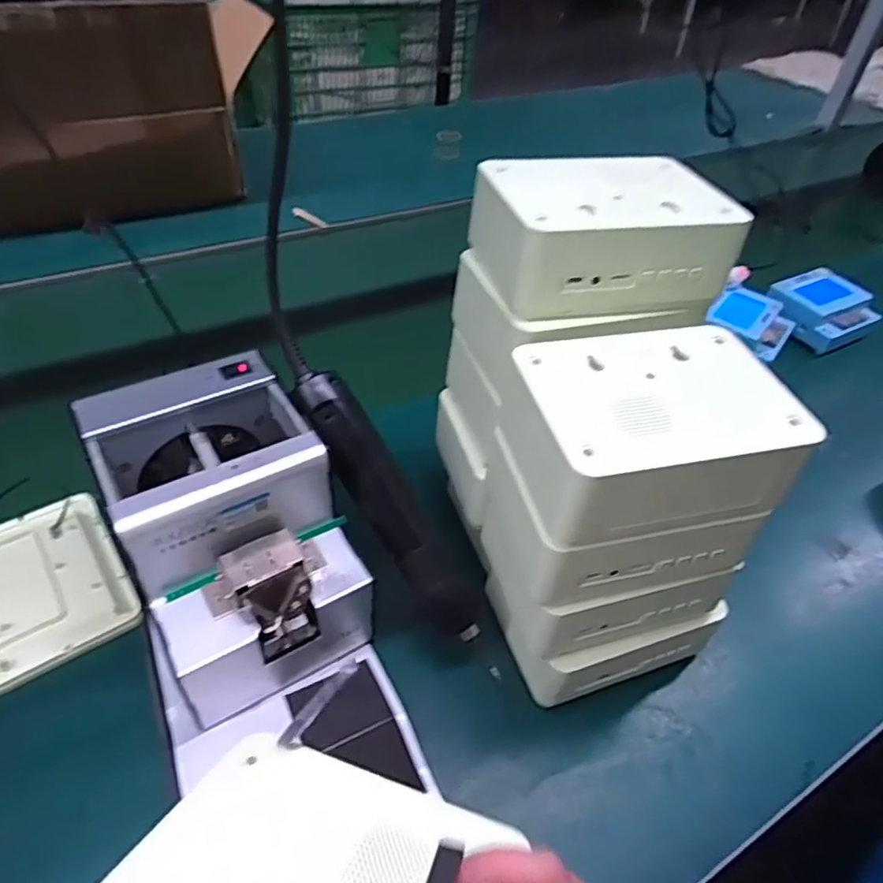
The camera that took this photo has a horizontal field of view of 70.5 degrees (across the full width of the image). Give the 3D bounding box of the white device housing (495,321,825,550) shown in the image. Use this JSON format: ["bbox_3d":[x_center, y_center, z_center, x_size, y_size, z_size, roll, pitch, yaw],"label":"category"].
[{"bbox_3d":[0.109,-0.007,0.347,0.143,0.060,0.106,-6,46,-11],"label":"white device housing"}]

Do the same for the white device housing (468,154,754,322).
[{"bbox_3d":[0.098,-0.131,0.387,0.141,0.050,0.107,-12,47,-16],"label":"white device housing"}]

